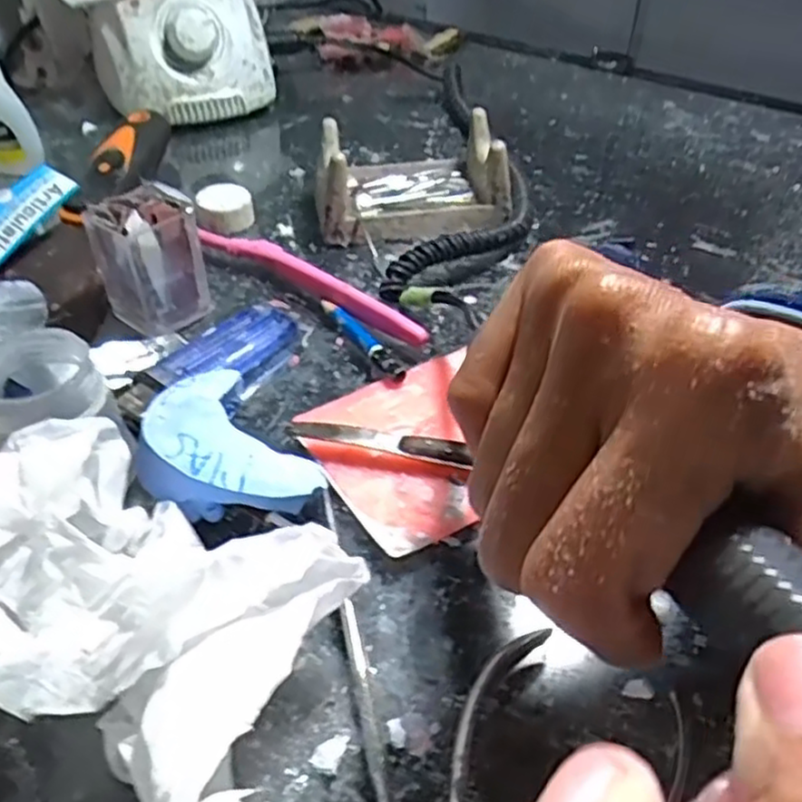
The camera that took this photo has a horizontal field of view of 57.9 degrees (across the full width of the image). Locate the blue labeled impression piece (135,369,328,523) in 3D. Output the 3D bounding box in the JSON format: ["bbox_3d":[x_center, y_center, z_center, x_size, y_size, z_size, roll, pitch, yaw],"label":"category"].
[{"bbox_3d":[-0.062,0.017,0.246,0.050,0.021,0.065,-11,46,-43],"label":"blue labeled impression piece"}]

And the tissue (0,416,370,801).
[{"bbox_3d":[-0.068,0.057,0.188,0.112,0.054,0.079,19,47,19],"label":"tissue"}]

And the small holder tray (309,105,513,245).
[{"bbox_3d":[0.004,-0.121,0.387,0.098,0.043,0.068,-5,44,-5],"label":"small holder tray"}]

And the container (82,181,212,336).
[{"bbox_3d":[-0.106,-0.059,0.309,0.041,0.051,0.033,-15,46,-15],"label":"container"}]

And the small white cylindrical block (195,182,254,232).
[{"bbox_3d":[-0.092,-0.100,0.380,0.028,0.019,0.025,-8,44,-8],"label":"small white cylindrical block"}]

